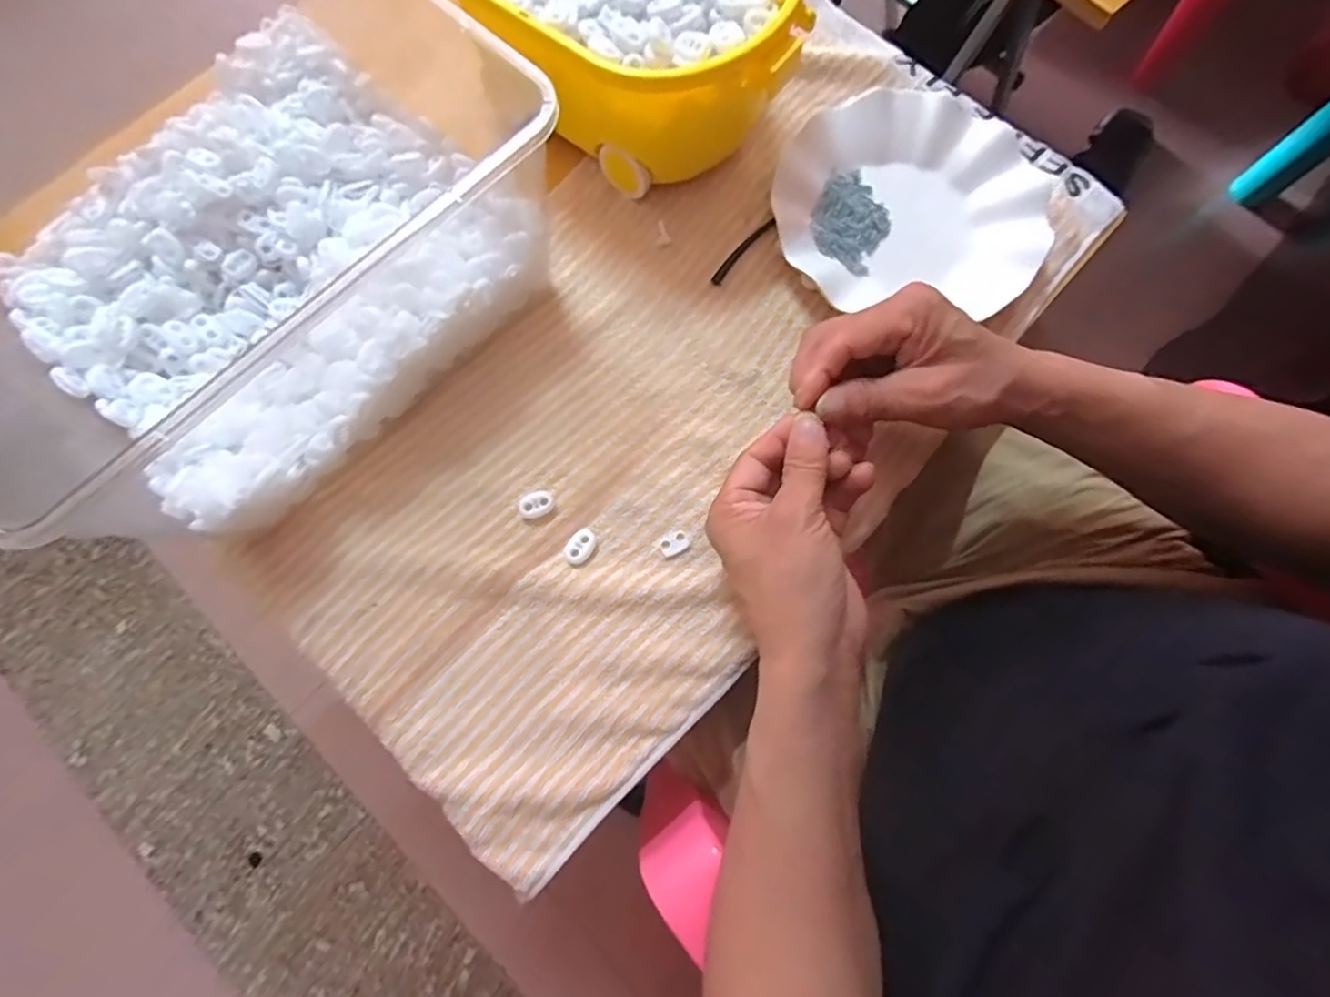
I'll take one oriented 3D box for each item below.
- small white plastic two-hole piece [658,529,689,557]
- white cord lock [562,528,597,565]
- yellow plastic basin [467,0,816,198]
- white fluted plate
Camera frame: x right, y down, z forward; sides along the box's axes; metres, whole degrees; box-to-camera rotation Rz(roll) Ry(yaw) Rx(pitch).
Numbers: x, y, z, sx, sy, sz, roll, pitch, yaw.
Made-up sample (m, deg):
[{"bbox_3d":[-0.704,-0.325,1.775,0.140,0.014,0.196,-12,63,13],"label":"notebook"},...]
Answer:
[{"bbox_3d":[0.006,0.027,0.368,0.018,0.004,0.014,-28,77,-7],"label":"small white plastic two-hole piece"},{"bbox_3d":[-0.052,0.029,0.366,0.016,0.004,0.023,31,77,8],"label":"white cord lock"},{"bbox_3d":[-0.030,-0.320,0.396,0.252,0.089,0.165,34,78,8],"label":"yellow plastic basin"},{"bbox_3d":[0.171,-0.210,0.419,0.186,0.023,0.164,1,75,0],"label":"white fluted plate"}]

